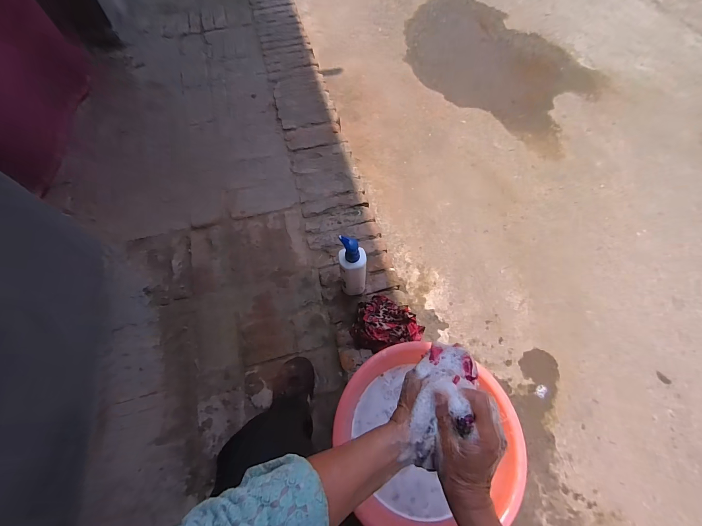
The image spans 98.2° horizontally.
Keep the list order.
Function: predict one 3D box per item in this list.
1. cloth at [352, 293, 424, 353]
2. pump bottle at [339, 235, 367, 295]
[{"bbox_3d":[0.092,0.153,0.823,0.191,0.072,0.146,-15,66,-6],"label":"cloth"},{"bbox_3d":[0.006,0.020,0.795,0.069,0.241,0.068,-1,65,1],"label":"pump bottle"}]

